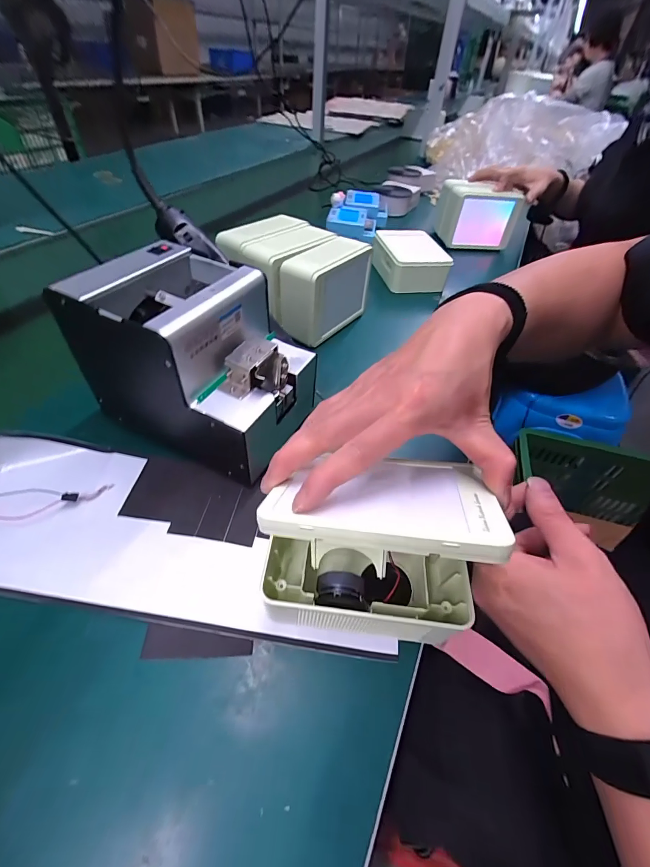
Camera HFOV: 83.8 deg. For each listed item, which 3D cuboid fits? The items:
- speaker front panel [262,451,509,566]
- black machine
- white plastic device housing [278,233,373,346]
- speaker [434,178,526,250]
[{"bbox_3d":[0.036,0.039,0.231,0.130,0.010,0.099,3,20,11],"label":"speaker front panel"},{"bbox_3d":[-0.113,-0.070,0.344,0.173,0.145,0.132,21,50,15],"label":"black machine"},{"bbox_3d":[0.002,-0.198,0.501,0.067,0.108,0.135,29,52,21],"label":"white plastic device housing"},{"bbox_3d":[0.322,-0.468,0.778,0.136,0.106,0.112,0,48,-4],"label":"speaker"}]

